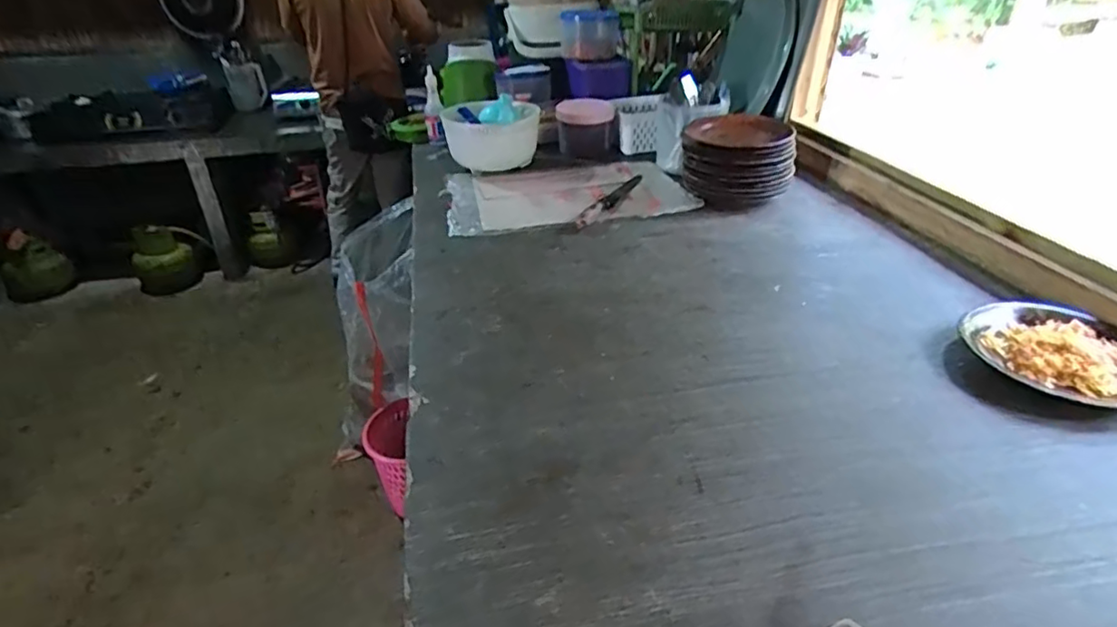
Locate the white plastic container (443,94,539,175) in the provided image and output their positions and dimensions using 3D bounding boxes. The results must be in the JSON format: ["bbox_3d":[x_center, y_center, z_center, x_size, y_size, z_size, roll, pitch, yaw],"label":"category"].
[{"bbox_3d":[-0.134,-0.362,1.247,0.188,0.142,0.175,-5,32,-3],"label":"white plastic container"}]

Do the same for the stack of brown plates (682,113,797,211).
[{"bbox_3d":[0.317,-0.273,1.089,0.180,0.121,0.174,2,33,8],"label":"stack of brown plates"}]

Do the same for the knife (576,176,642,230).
[{"bbox_3d":[0.102,-0.214,1.108,0.032,0.021,0.268,14,36,25],"label":"knife"}]

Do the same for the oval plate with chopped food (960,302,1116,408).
[{"bbox_3d":[0.552,0.041,0.659,0.161,0.025,0.177,-8,33,-8],"label":"oval plate with chopped food"}]

